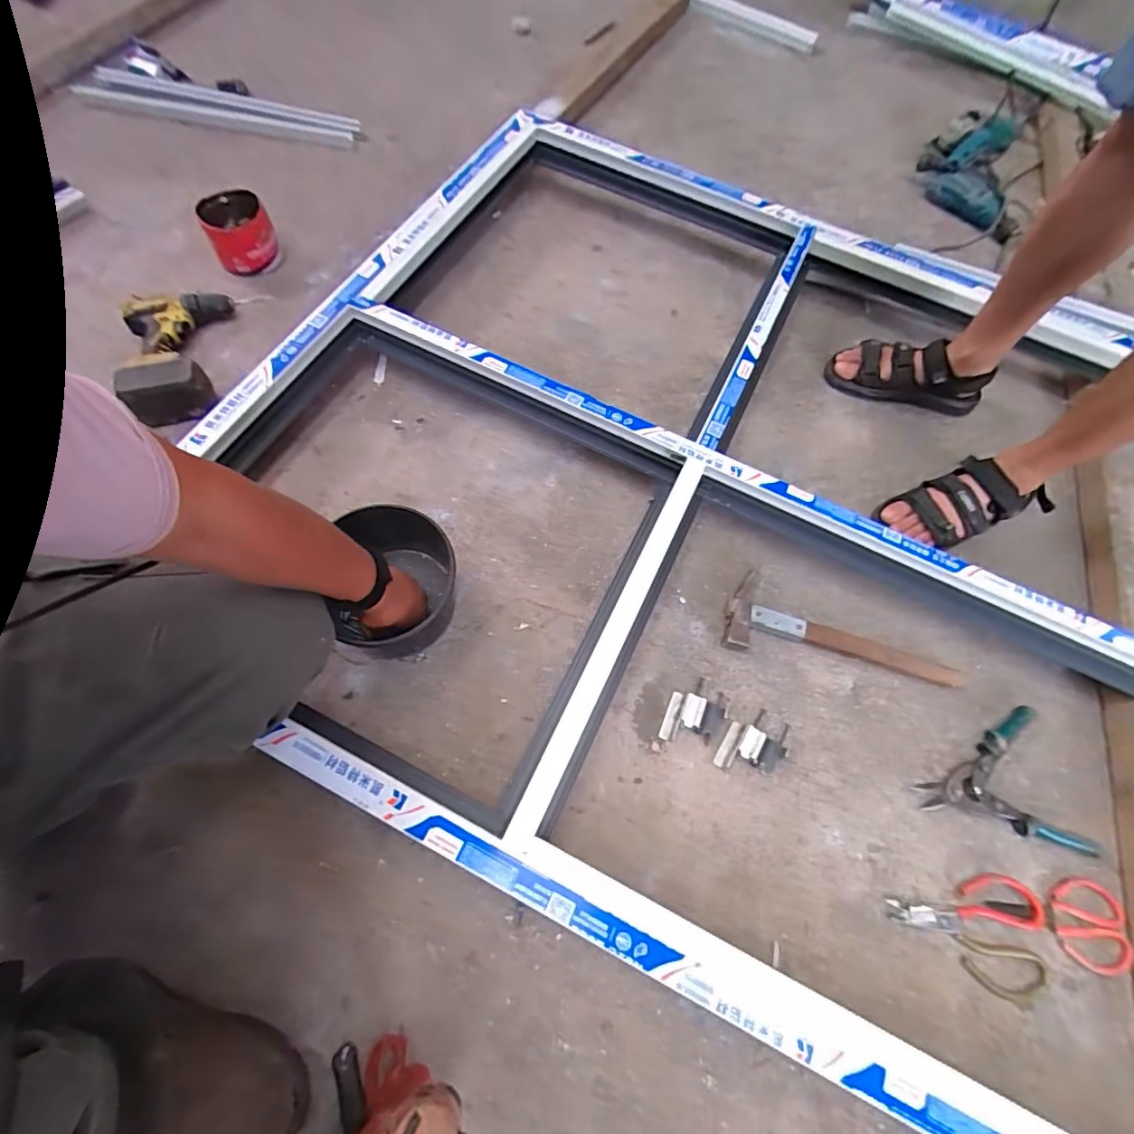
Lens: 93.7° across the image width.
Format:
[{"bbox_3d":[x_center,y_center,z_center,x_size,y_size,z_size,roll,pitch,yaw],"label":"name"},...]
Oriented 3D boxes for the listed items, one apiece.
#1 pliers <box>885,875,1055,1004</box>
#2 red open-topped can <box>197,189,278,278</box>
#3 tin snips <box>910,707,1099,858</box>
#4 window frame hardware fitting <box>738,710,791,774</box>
[{"bbox_3d":[0.484,0.431,0.641,0.180,0.009,0.125,14,67,6],"label":"pliers"},{"bbox_3d":[-0.604,-0.613,1.004,0.117,0.105,0.112,-32,70,-14],"label":"red open-topped can"},{"bbox_3d":[0.563,0.292,0.699,0.204,0.025,0.178,-8,66,-4],"label":"tin snips"},{"bbox_3d":[0.263,0.231,0.705,0.057,0.026,0.076,34,70,14],"label":"window frame hardware fitting"}]

